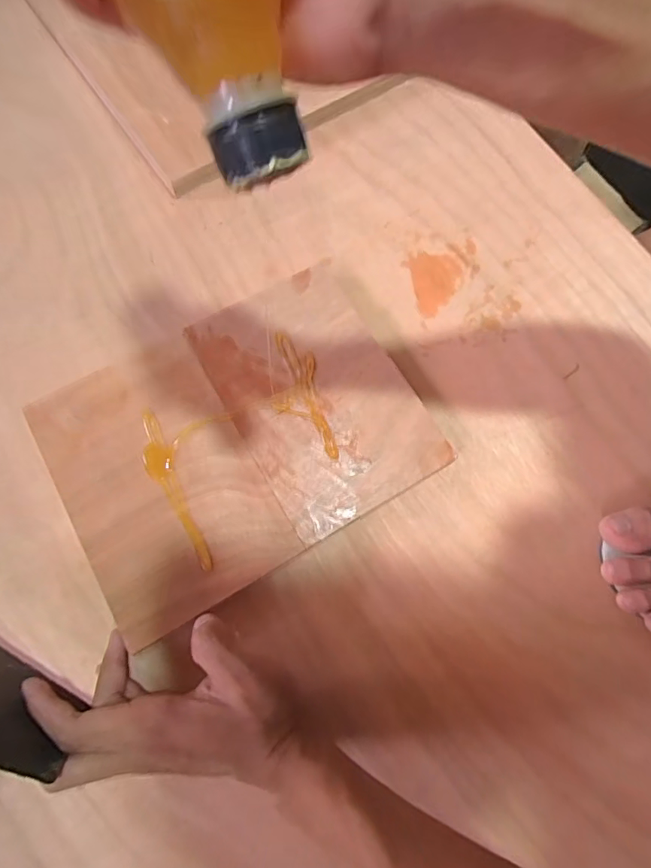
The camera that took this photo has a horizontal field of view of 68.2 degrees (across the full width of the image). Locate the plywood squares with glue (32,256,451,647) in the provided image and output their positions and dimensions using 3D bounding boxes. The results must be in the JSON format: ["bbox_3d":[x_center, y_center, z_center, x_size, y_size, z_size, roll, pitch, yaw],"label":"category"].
[{"bbox_3d":[-0.065,-0.003,0.394,0.290,0.020,0.214,-29,76,-10],"label":"plywood squares with glue"}]

